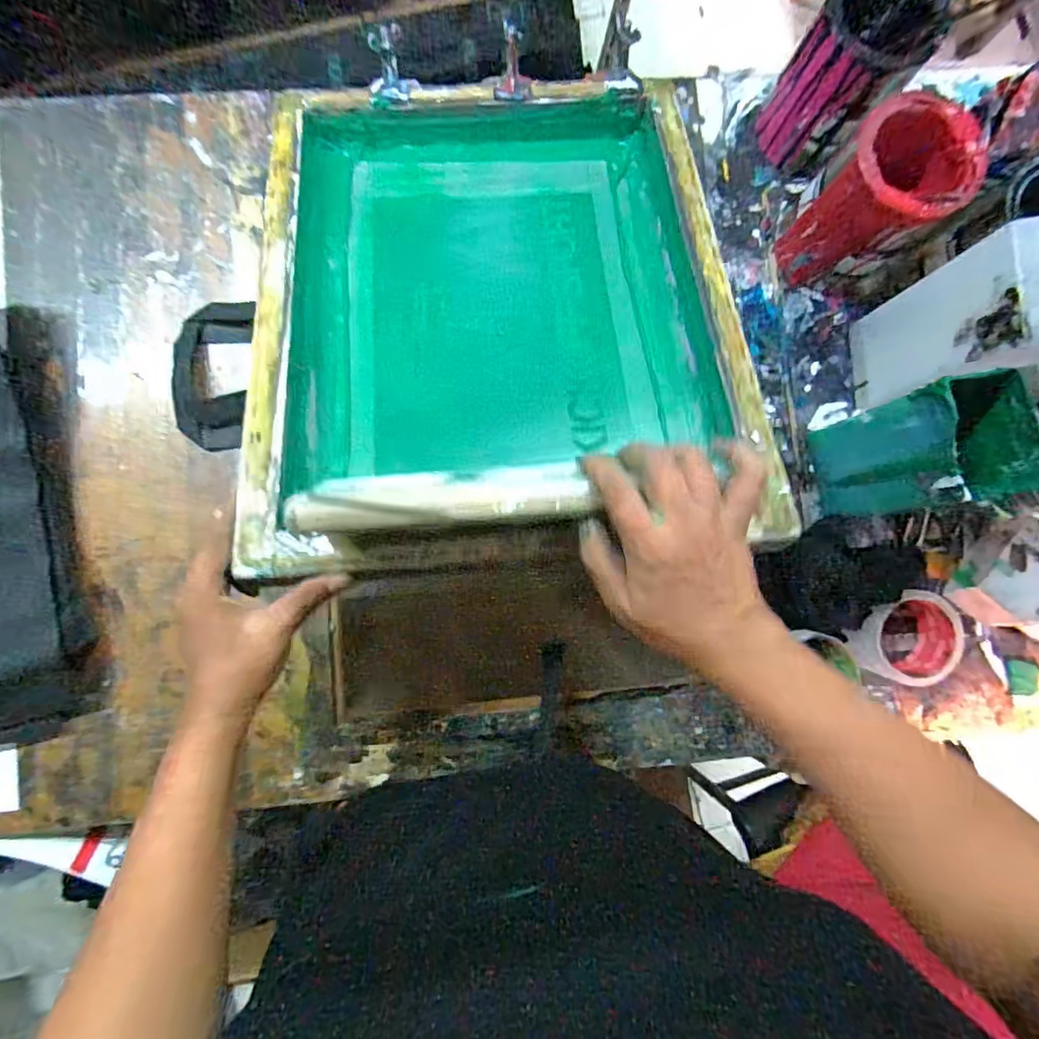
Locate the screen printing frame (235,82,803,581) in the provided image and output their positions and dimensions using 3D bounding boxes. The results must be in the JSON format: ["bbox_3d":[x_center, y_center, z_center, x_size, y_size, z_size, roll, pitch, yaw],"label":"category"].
[{"bbox_3d":[-0.019,-0.198,0.503,0.396,0.074,0.487,-3,67,-6],"label":"screen printing frame"}]

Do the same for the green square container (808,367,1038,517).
[{"bbox_3d":[0.345,-0.057,0.491,0.079,0.169,0.093,-14,87,-4],"label":"green square container"}]

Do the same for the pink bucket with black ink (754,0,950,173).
[{"bbox_3d":[0.310,-0.428,0.546,0.100,0.134,0.093,0,86,-3],"label":"pink bucket with black ink"}]

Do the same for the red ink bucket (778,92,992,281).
[{"bbox_3d":[0.329,-0.295,0.531,0.096,0.151,0.092,0,86,-3],"label":"red ink bucket"}]

